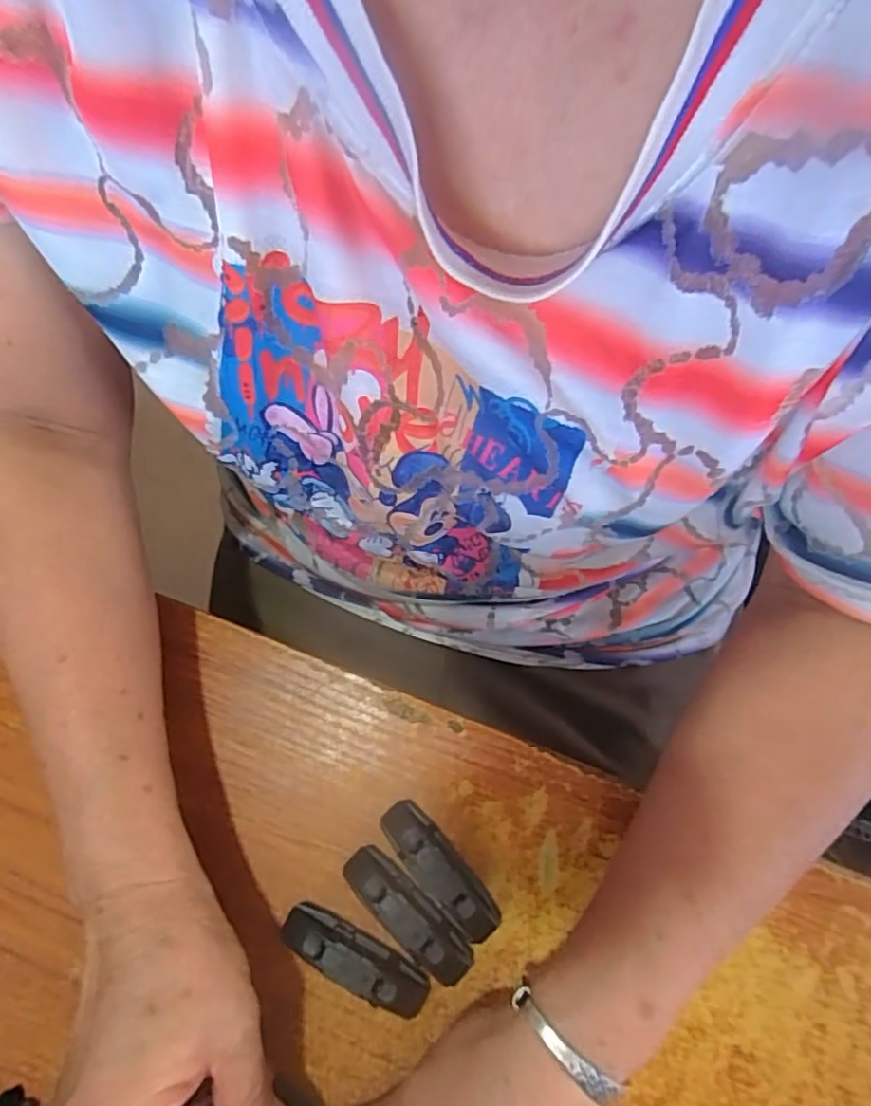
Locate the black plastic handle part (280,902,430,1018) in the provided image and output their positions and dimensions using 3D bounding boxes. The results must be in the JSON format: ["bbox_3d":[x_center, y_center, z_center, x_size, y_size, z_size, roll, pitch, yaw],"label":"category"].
[{"bbox_3d":[-0.038,0.191,0.298,0.074,0.020,0.020,28,75,10],"label":"black plastic handle part"}]

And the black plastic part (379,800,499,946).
[{"bbox_3d":[0.002,0.154,0.309,0.022,0.022,0.072,-40,75,-11],"label":"black plastic part"}]

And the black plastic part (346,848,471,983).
[{"bbox_3d":[-0.014,0.173,0.303,0.073,0.021,0.023,40,77,13],"label":"black plastic part"}]

